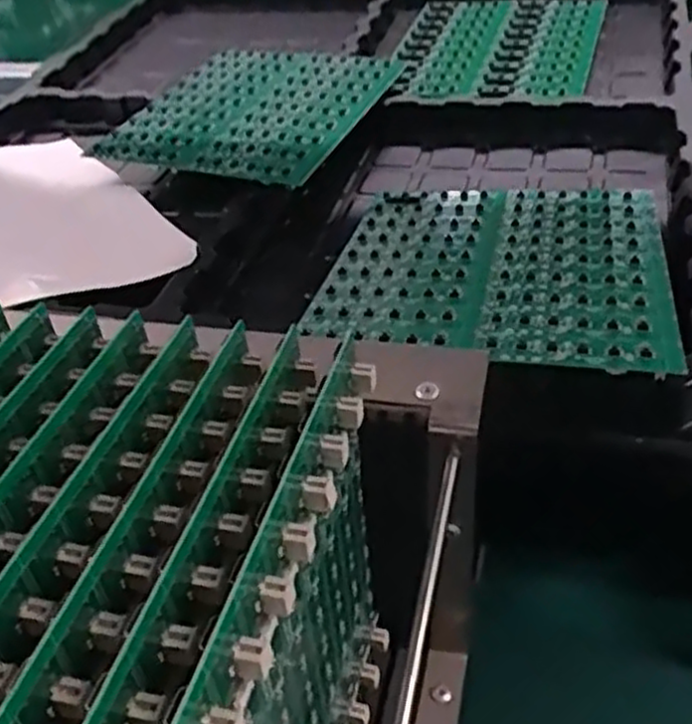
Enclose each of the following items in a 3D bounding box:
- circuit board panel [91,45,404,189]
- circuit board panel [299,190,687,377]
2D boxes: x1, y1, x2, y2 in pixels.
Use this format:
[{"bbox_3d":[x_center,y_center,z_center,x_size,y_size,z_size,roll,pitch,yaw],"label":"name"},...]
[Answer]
[{"bbox_3d":[-0.065,-0.187,0.564,0.156,0.010,0.188,12,46,19],"label":"circuit board panel"},{"bbox_3d":[0.079,-0.053,0.404,0.165,0.004,0.190,3,34,15],"label":"circuit board panel"}]

